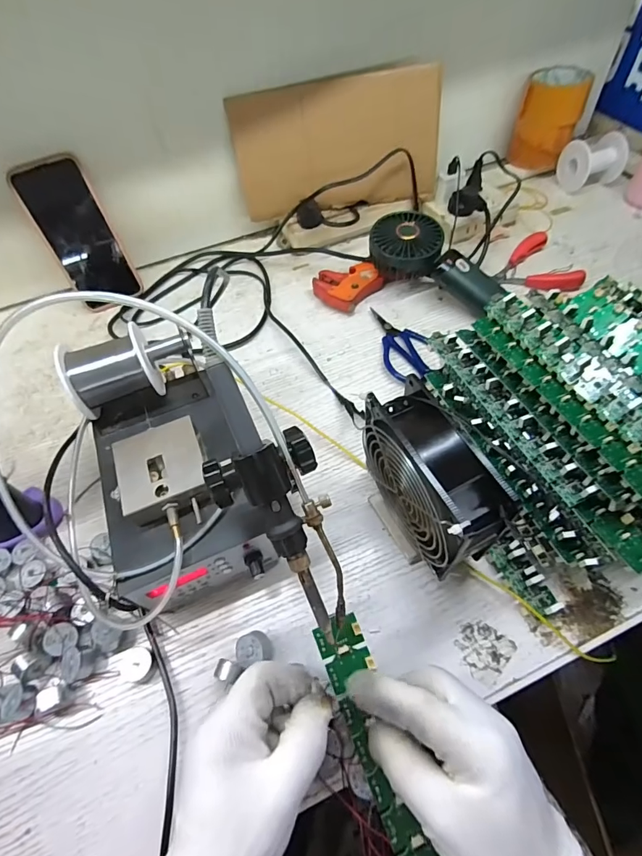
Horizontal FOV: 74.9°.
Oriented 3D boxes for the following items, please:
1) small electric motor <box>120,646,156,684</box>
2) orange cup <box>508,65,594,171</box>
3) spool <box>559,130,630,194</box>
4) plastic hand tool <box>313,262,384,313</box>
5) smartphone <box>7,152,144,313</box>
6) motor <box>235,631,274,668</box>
[{"bbox_3d":[-0.140,0.181,0.321,0.025,0.012,0.023,-2,58,3],"label":"small electric motor"},{"bbox_3d":[0.337,-0.459,0.626,0.083,0.099,0.078,20,61,16],"label":"orange cup"},{"bbox_3d":[0.401,-0.395,0.618,0.076,0.055,0.068,-12,58,-3],"label":"spool"},{"bbox_3d":[0.032,-0.188,0.545,0.069,0.019,0.078,36,67,23],"label":"plastic hand tool"},{"bbox_3d":[-0.298,-0.237,0.527,0.078,0.172,0.012,-21,40,-6],"label":"smartphone"},{"bbox_3d":[-0.051,0.168,0.320,0.026,0.020,0.020,-15,58,-5],"label":"motor"}]

